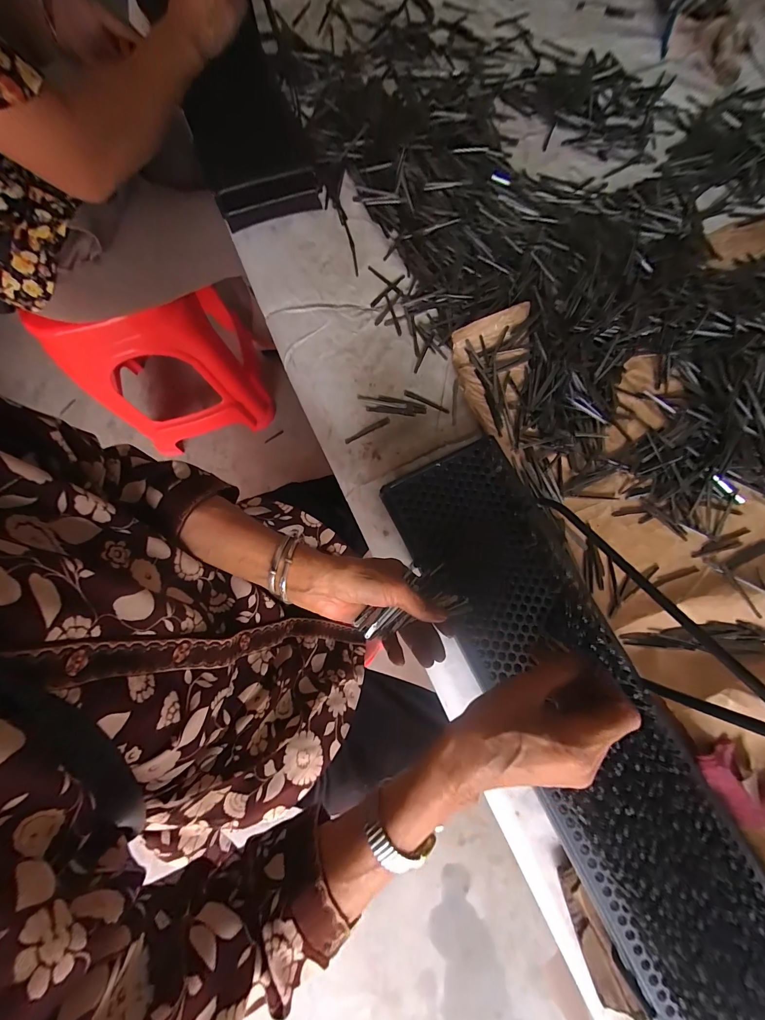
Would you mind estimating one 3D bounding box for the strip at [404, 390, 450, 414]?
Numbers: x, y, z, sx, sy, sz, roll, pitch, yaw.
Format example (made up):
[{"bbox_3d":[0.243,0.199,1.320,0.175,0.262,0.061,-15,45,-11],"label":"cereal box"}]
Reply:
[{"bbox_3d":[0.061,-0.149,0.487,0.067,0.004,0.008,26,80,5],"label":"strip"}]

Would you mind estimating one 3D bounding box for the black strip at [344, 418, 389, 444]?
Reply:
[{"bbox_3d":[-0.020,-0.107,0.474,0.066,0.004,0.009,-28,80,-5],"label":"black strip"}]

